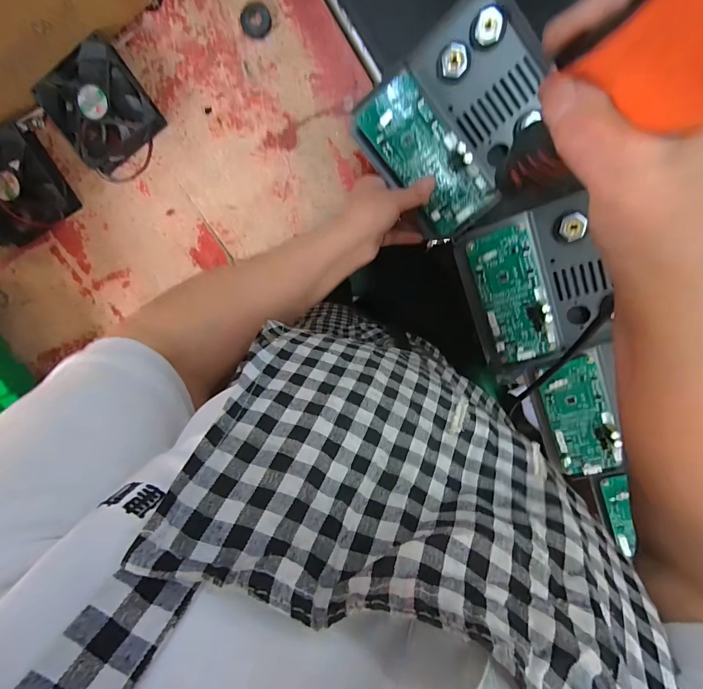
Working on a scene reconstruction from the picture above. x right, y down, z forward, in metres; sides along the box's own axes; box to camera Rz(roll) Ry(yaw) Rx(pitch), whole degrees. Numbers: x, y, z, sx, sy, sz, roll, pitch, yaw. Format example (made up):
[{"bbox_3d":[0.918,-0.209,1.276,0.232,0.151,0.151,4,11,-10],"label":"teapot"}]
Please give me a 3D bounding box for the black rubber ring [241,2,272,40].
[{"bbox_3d":[-0.097,-0.328,0.363,0.030,0.006,0.029,0,98,0],"label":"black rubber ring"}]

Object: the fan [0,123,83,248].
[{"bbox_3d":[-0.365,-0.170,0.390,0.098,0.032,0.097,-27,97,3],"label":"fan"}]

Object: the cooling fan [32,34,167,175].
[{"bbox_3d":[-0.261,-0.248,0.372,0.091,0.033,0.101,-32,97,4],"label":"cooling fan"}]

